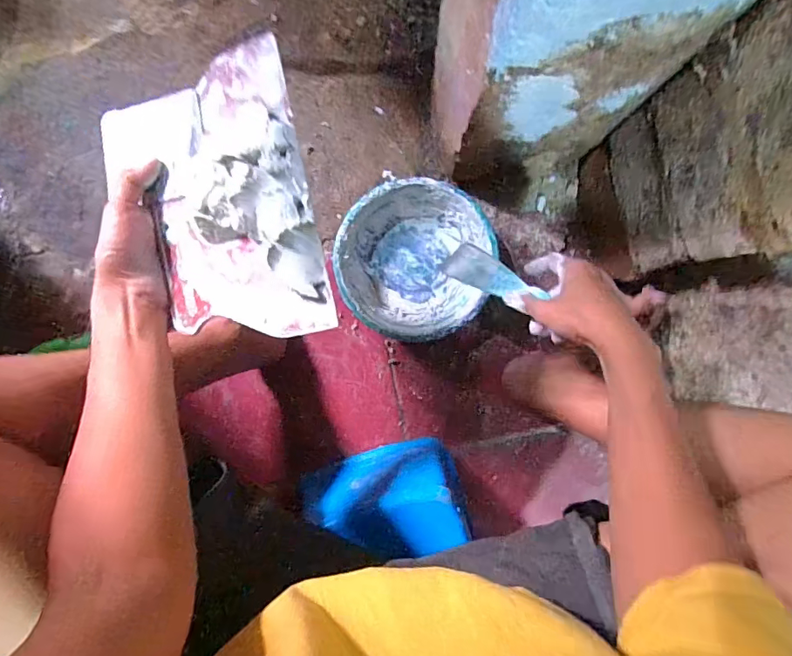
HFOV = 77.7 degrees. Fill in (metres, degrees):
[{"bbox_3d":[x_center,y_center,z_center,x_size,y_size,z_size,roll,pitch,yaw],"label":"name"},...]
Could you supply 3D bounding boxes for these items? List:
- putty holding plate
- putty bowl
[{"bbox_3d":[-0.146,-0.089,0.381,0.168,0.025,0.209,-11,94,23],"label":"putty holding plate"},{"bbox_3d":[0.024,-0.086,0.648,0.195,0.071,0.197,2,89,1],"label":"putty bowl"}]

